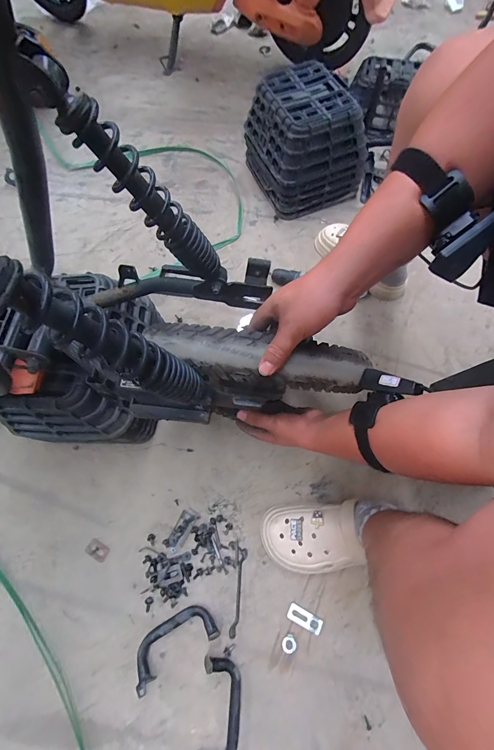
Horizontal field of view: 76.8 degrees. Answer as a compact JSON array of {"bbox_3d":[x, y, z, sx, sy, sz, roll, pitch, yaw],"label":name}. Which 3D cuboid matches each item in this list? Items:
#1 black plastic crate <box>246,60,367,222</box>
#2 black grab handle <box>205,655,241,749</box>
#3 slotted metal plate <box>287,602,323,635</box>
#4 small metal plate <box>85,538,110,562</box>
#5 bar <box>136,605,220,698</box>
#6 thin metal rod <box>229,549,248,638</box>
[{"bbox_3d":[0.155,-0.646,0.874,0.241,0.220,0.285,-21,69,-6],"label":"black plastic crate"},{"bbox_3d":[-0.044,0.552,0.502,0.069,0.029,0.149,6,68,5],"label":"black grab handle"},{"bbox_3d":[0.104,0.437,0.559,0.063,0.004,0.027,21,67,12],"label":"slotted metal plate"},{"bbox_3d":[-0.295,0.345,0.614,0.045,0.004,0.030,27,72,12],"label":"small metal plate"},{"bbox_3d":[-0.127,0.462,0.539,0.146,0.031,0.069,-30,70,-9],"label":"bar"},{"bbox_3d":[-0.016,0.399,0.573,0.013,0.004,0.137,8,69,5],"label":"thin metal rod"}]

